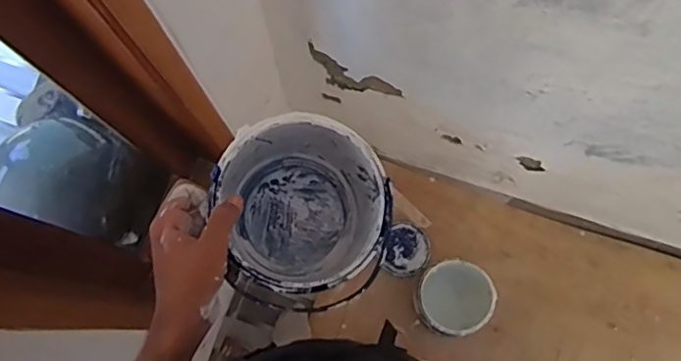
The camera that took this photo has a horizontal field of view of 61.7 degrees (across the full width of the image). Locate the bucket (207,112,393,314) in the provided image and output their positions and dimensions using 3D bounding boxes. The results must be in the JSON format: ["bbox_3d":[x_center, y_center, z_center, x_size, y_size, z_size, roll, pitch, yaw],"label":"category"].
[{"bbox_3d":[-0.036,0.033,0.581,0.159,0.183,0.161,0,76,1],"label":"bucket"}]

